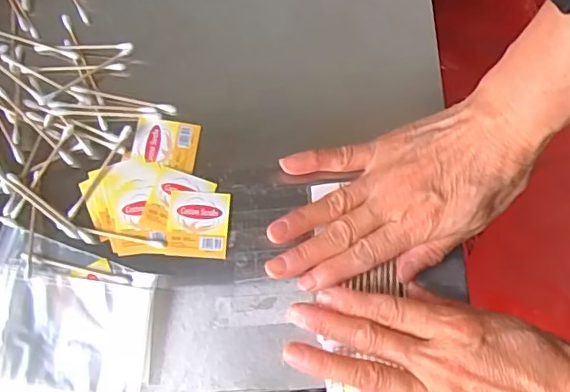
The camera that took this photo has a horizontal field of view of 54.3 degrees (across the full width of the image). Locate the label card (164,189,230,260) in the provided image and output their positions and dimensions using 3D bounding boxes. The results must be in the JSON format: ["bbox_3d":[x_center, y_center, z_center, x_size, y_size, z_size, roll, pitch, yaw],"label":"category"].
[{"bbox_3d":[-0.057,0.018,0.362,0.039,0.004,0.042,3,78,2],"label":"label card"}]

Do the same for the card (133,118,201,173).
[{"bbox_3d":[-0.080,-0.035,0.375,0.042,0.004,0.032,6,79,3],"label":"card"}]

